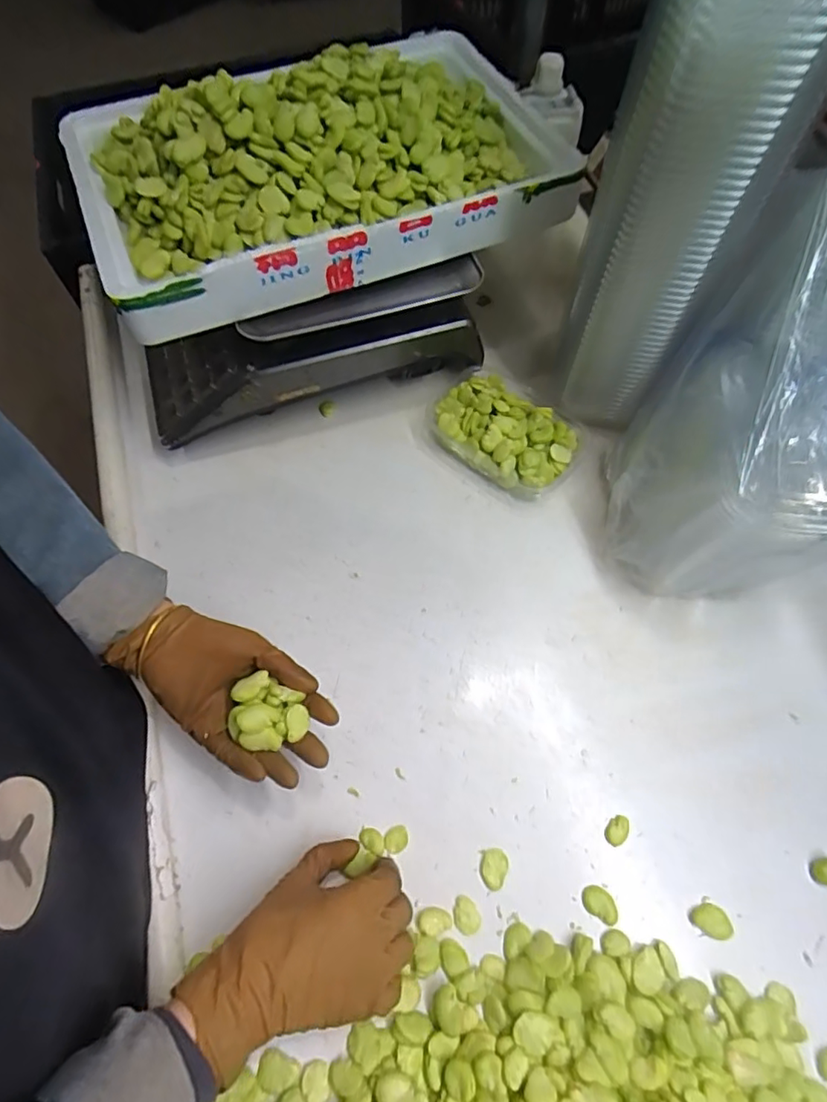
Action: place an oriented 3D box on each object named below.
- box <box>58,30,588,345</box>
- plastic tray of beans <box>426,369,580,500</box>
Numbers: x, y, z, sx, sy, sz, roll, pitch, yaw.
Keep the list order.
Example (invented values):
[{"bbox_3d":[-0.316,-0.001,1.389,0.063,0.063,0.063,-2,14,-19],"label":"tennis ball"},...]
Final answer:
[{"bbox_3d":[-0.086,-0.381,0.516,0.445,0.103,0.276,-21,65,-8],"label":"box"},{"bbox_3d":[0.095,-0.120,0.573,0.144,0.044,0.097,38,70,18],"label":"plastic tray of beans"}]

